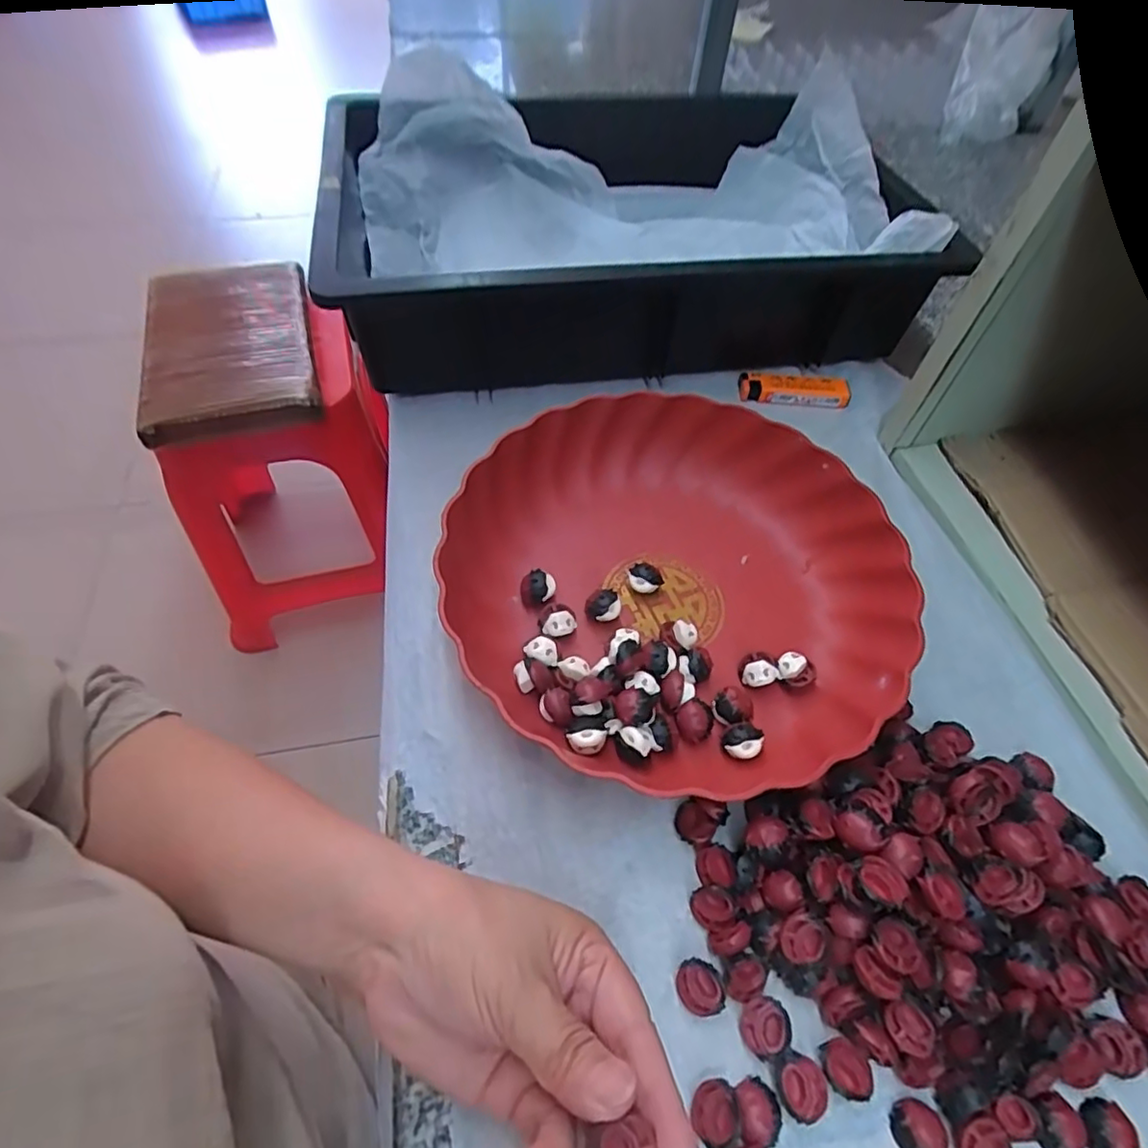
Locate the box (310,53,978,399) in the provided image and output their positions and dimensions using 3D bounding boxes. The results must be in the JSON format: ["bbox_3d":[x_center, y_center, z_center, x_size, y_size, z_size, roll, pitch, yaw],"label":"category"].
[{"bbox_3d":[0.034,-0.301,0.527,0.440,0.098,0.338,-10,56,-8],"label":"box"}]

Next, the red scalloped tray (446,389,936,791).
[{"bbox_3d":[0.059,-0.003,0.351,0.246,0.045,0.247,22,58,13],"label":"red scalloped tray"}]

